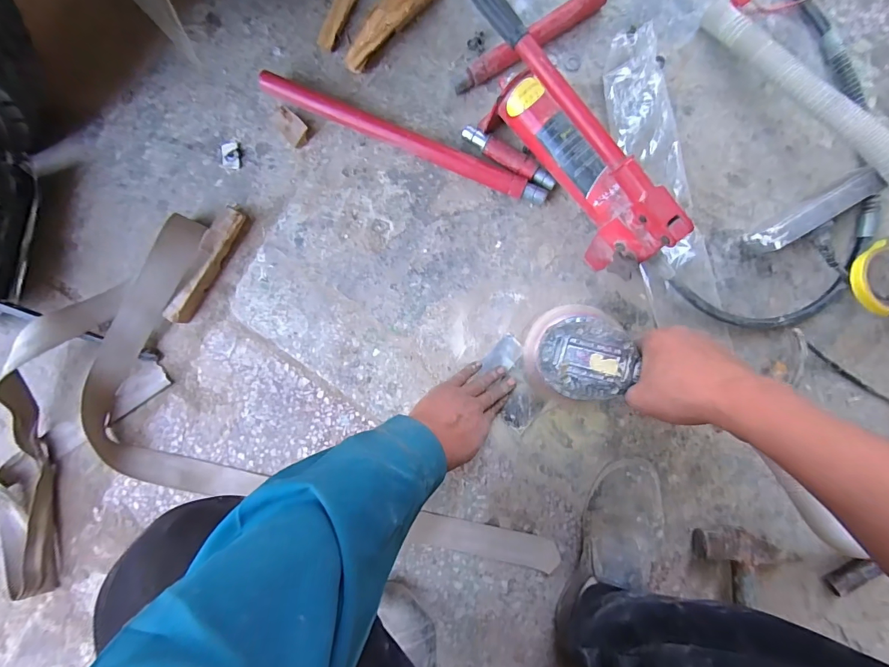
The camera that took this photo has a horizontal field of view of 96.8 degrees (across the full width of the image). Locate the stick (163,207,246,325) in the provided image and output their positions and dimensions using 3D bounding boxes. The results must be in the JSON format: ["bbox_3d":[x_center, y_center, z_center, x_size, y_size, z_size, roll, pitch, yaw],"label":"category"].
[{"bbox_3d":[-0.360,-0.102,0.598,0.032,0.032,0.189,30,92,3],"label":"stick"}]

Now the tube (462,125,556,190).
[{"bbox_3d":[0.093,-0.254,0.573,0.151,0.027,0.028,34,92,3],"label":"tube"}]

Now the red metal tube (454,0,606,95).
[{"bbox_3d":[0.124,-0.419,0.565,0.241,0.033,0.033,-30,88,3],"label":"red metal tube"}]

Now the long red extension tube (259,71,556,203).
[{"bbox_3d":[-0.061,-0.289,0.584,0.449,0.028,0.030,25,92,3],"label":"long red extension tube"}]

